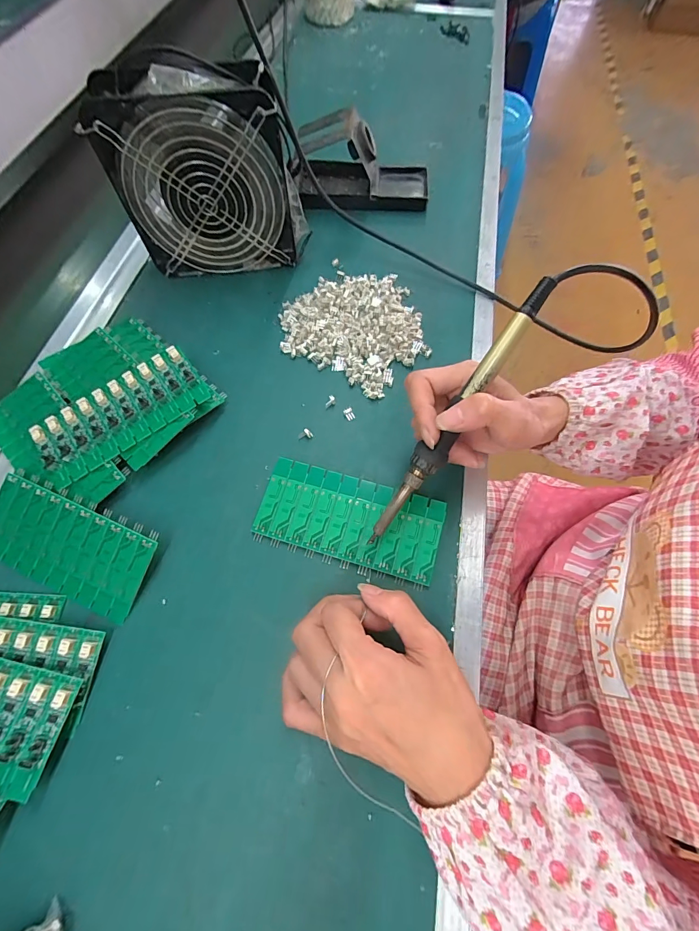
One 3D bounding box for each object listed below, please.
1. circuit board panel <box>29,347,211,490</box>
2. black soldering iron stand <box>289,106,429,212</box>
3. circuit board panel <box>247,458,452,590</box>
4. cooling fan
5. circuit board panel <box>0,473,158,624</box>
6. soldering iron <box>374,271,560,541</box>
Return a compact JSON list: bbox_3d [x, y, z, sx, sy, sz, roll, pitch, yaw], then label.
[{"bbox_3d":[-0.190,-0.045,0.308,0.139,0.007,0.069,-37,78,-9],"label":"circuit board panel"},{"bbox_3d":[0.014,-0.361,0.438,0.161,0.071,0.077,1,65,0],"label":"black soldering iron stand"},{"bbox_3d":[0.000,0.041,0.287,0.136,0.015,0.061,16,66,6],"label":"circuit board panel"},{"bbox_3d":[-0.129,-0.268,0.351,0.161,0.152,0.061,-8,65,-4],"label":"cooling fan"},{"bbox_3d":[-0.212,0.059,0.276,0.136,0.006,0.063,21,88,10],"label":"circuit board panel"},{"bbox_3d":[0.068,-0.030,0.241,0.019,0.013,0.197,34,101,14],"label":"soldering iron"}]

